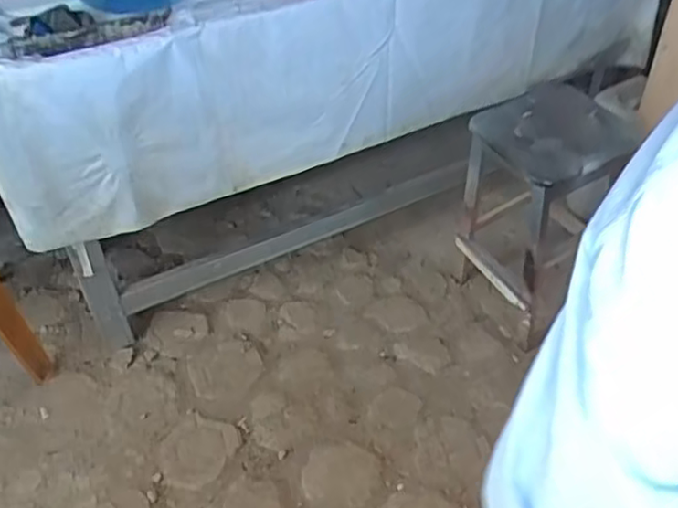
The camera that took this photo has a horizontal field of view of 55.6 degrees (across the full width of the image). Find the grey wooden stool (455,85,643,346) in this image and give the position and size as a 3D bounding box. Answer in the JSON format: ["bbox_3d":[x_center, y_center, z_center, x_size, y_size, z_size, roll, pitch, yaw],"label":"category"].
[{"bbox_3d":[0.494,-0.094,1.656,0.291,0.528,0.324,-25,45,-22],"label":"grey wooden stool"}]

